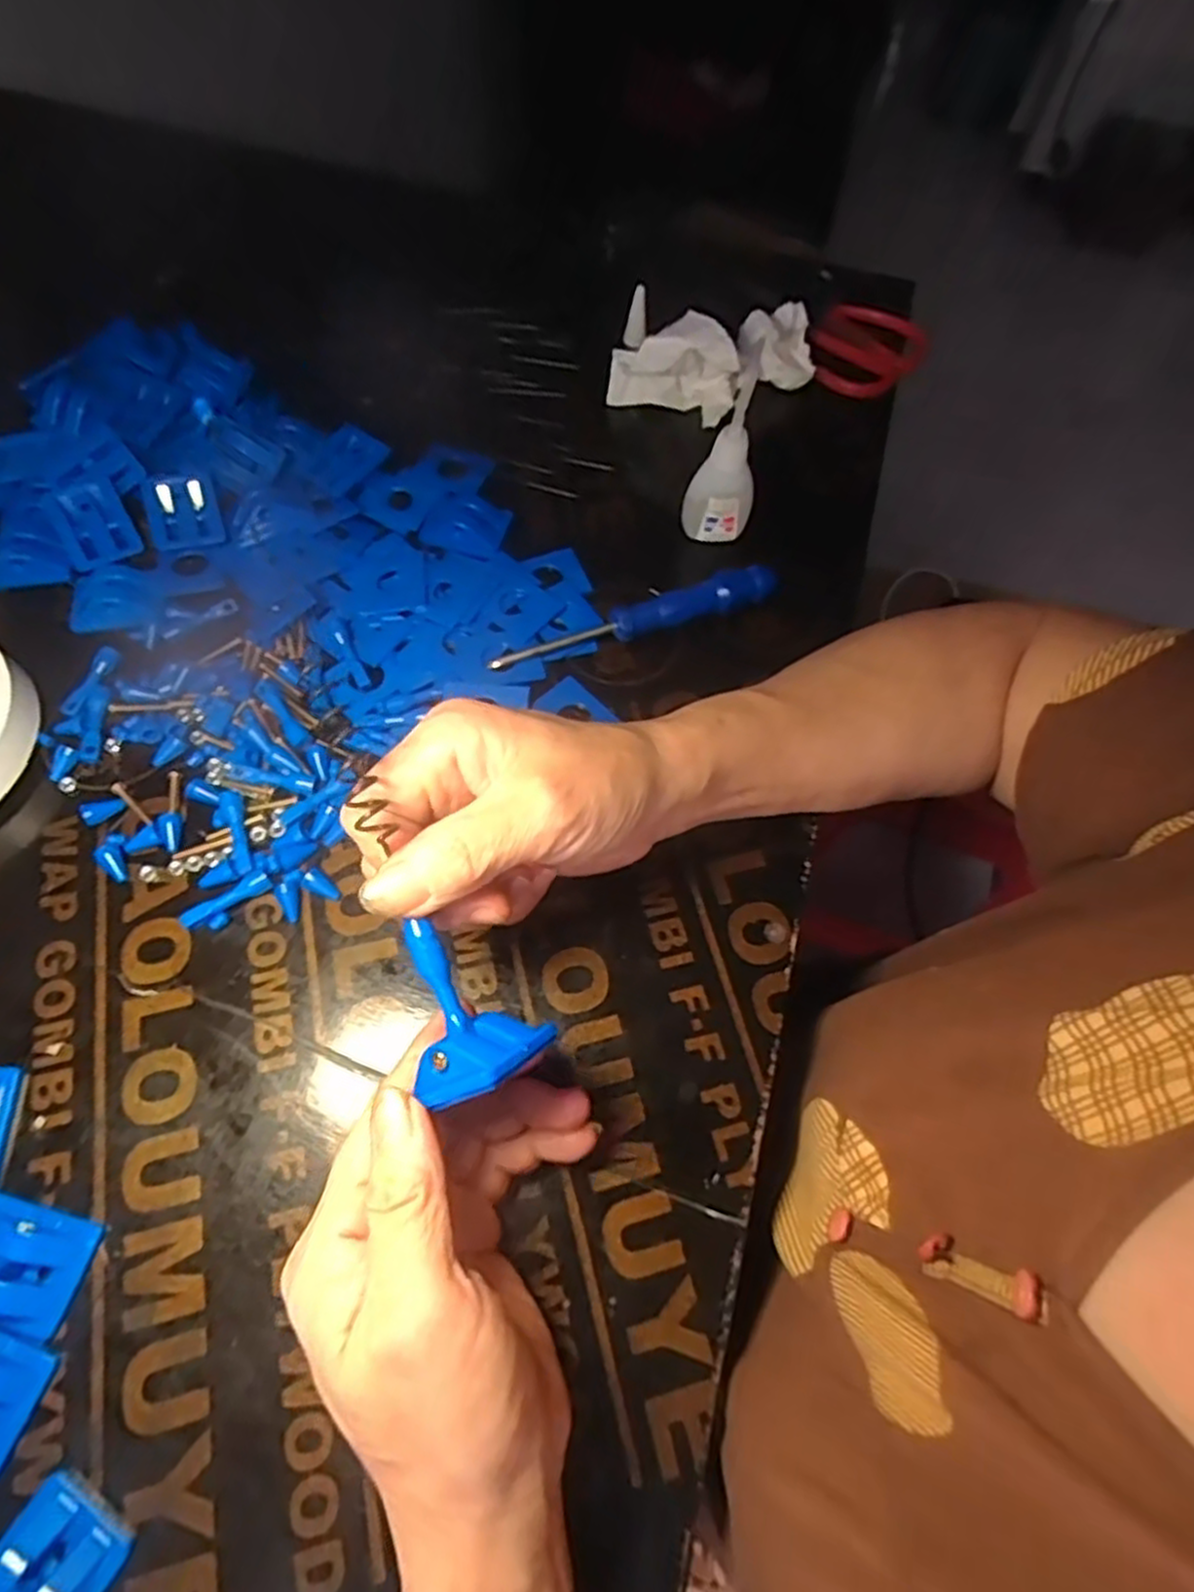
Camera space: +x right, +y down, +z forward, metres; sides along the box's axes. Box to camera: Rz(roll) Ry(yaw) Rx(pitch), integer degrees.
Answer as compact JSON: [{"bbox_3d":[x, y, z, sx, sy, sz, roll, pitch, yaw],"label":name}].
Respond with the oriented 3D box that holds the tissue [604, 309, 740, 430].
[{"bbox_3d":[0.045,-0.244,0.437,0.073,0.060,0.028,4,64,0],"label":"tissue"}]

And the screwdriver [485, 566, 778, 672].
[{"bbox_3d":[0.021,-0.088,0.383,0.150,0.018,0.017,-19,67,-11],"label":"screwdriver"}]

